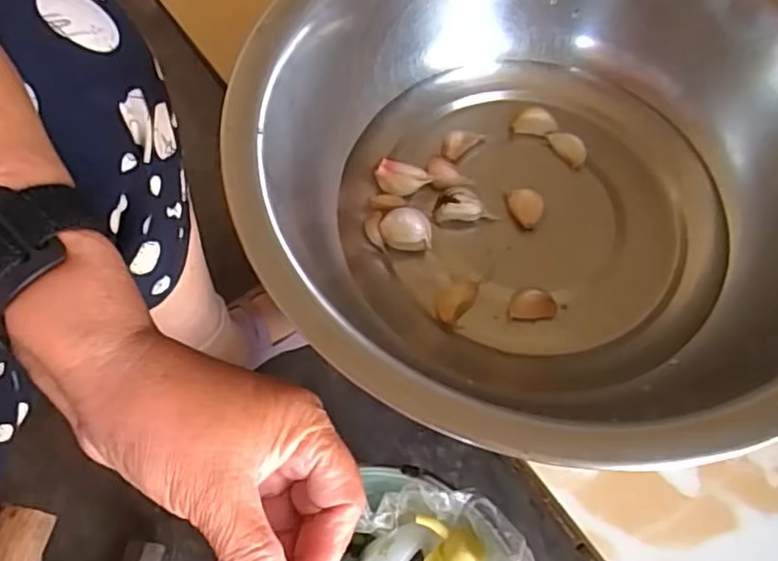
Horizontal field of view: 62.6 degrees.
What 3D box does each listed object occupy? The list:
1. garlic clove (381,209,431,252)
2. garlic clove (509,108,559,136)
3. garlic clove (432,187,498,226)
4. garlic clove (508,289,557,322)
[{"bbox_3d":[0.009,-0.025,0.327,0.026,0.022,0.014,4,64,1],"label":"garlic clove"},{"bbox_3d":[0.084,-0.091,0.366,0.026,0.008,0.016,10,65,4],"label":"garlic clove"},{"bbox_3d":[0.040,-0.040,0.339,0.032,0.015,0.017,0,64,-1],"label":"garlic clove"},{"bbox_3d":[0.071,0.013,0.319,0.023,0.011,0.013,-1,64,-1],"label":"garlic clove"}]

